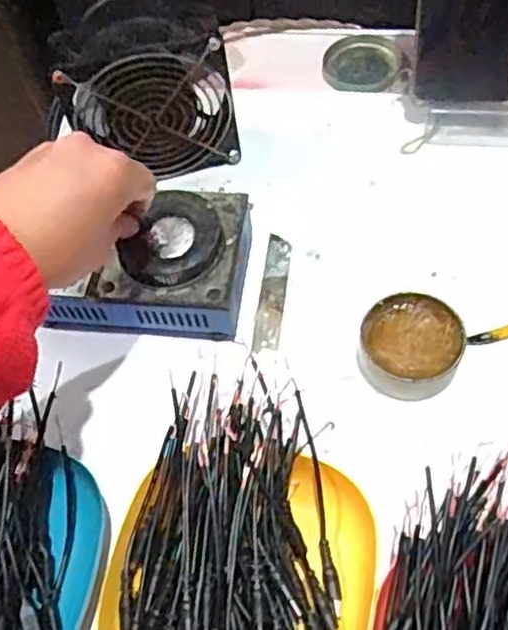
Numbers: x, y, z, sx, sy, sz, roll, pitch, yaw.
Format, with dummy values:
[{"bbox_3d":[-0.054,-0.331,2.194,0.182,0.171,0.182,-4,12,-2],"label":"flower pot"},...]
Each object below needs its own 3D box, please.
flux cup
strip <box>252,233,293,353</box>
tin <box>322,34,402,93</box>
[{"bbox_3d":[0.100,0.018,0.429,0.062,0.029,0.057,-3,60,6],"label":"flux cup"},{"bbox_3d":[0.014,-0.017,0.475,0.018,0.004,0.095,4,61,10],"label":"strip"},{"bbox_3d":[0.094,-0.221,0.591,0.064,0.009,0.069,-2,57,3],"label":"tin"}]

